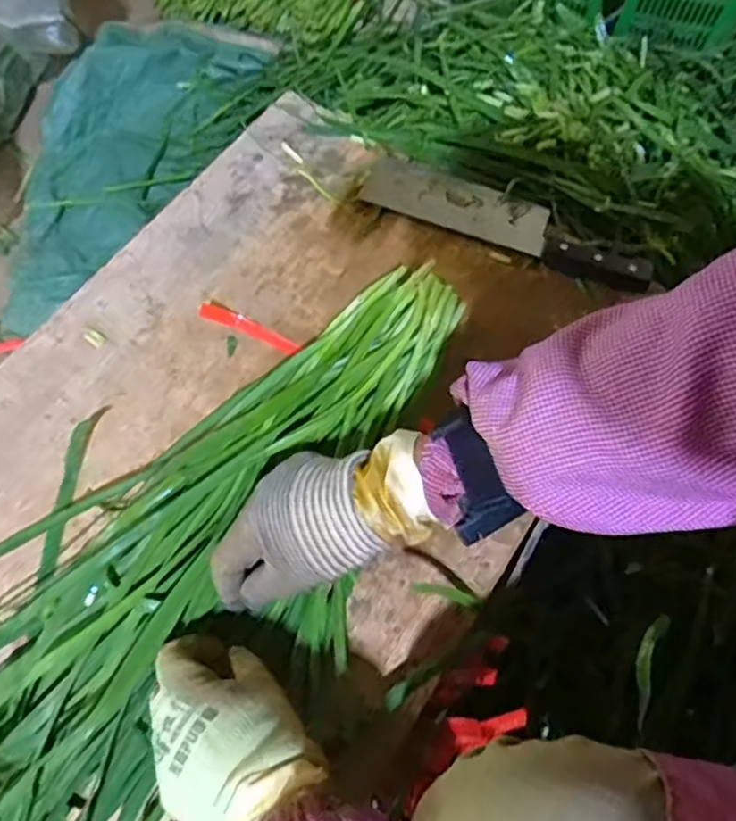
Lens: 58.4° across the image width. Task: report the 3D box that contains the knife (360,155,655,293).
[{"bbox_3d":[0.129,-0.179,0.612,0.269,0.027,0.070,22,68,7],"label":"knife"}]

